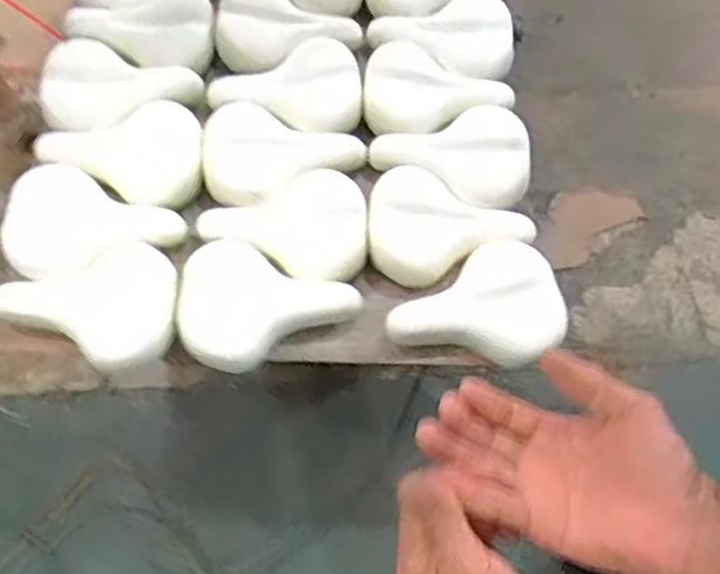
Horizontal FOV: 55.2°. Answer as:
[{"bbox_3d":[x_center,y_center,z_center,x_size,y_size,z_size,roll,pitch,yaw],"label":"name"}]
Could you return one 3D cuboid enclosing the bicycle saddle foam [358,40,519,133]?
[{"bbox_3d":[0.128,-0.336,1.167,0.243,0.092,0.168,6,65,0],"label":"bicycle saddle foam"}]

